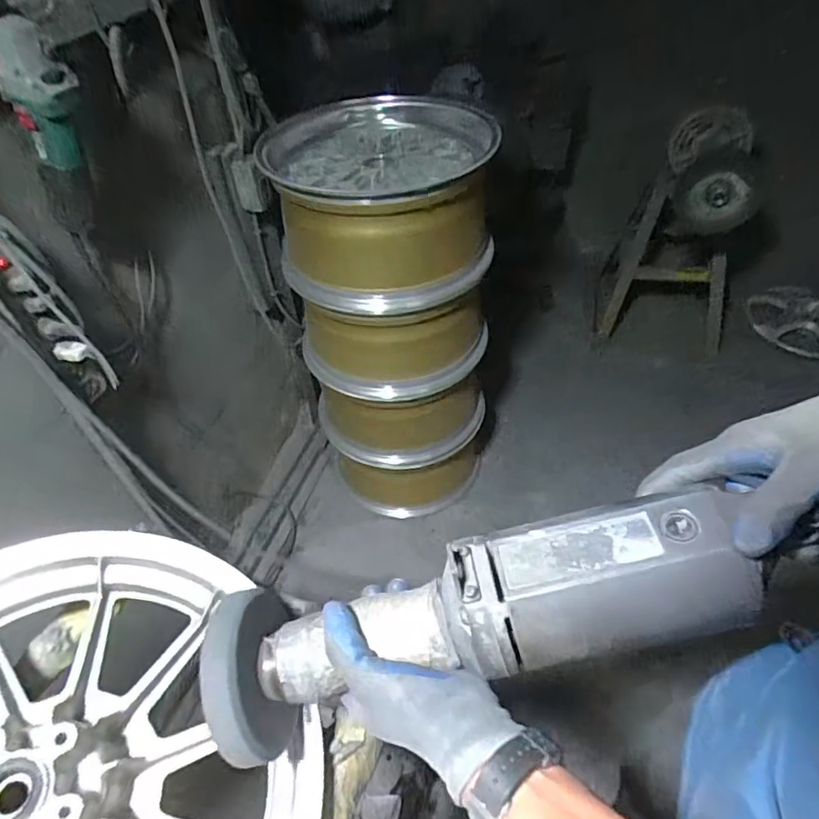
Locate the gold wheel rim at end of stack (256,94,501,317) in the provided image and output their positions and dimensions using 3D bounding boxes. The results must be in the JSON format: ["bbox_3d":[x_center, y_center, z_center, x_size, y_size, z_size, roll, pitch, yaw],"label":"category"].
[{"bbox_3d":[-0.057,-0.432,1.157,0.455,0.277,0.445,1,46,4],"label":"gold wheel rim at end of stack"}]

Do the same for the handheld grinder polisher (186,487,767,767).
[{"bbox_3d":[0.034,0.154,0.385,0.385,0.092,0.107,-20,44,15],"label":"handheld grinder polisher"}]

